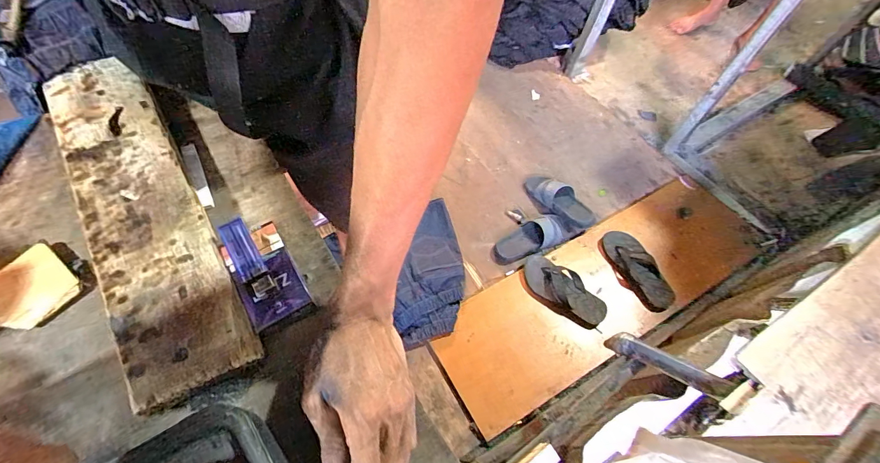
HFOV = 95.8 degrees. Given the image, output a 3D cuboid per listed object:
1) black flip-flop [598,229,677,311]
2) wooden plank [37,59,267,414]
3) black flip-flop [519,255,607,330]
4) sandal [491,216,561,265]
[{"bbox_3d":[0.626,0.121,1.265,0.112,0.062,0.278,-21,65,-15],"label":"black flip-flop"},{"bbox_3d":[-0.291,-0.029,0.384,0.094,0.021,0.385,-28,67,-18],"label":"wooden plank"},{"bbox_3d":[0.379,0.184,1.236,0.282,0.051,0.134,39,66,16],"label":"black flip-flop"},{"bbox_3d":[0.293,0.027,1.334,0.248,0.049,0.103,-24,66,-16],"label":"sandal"}]

